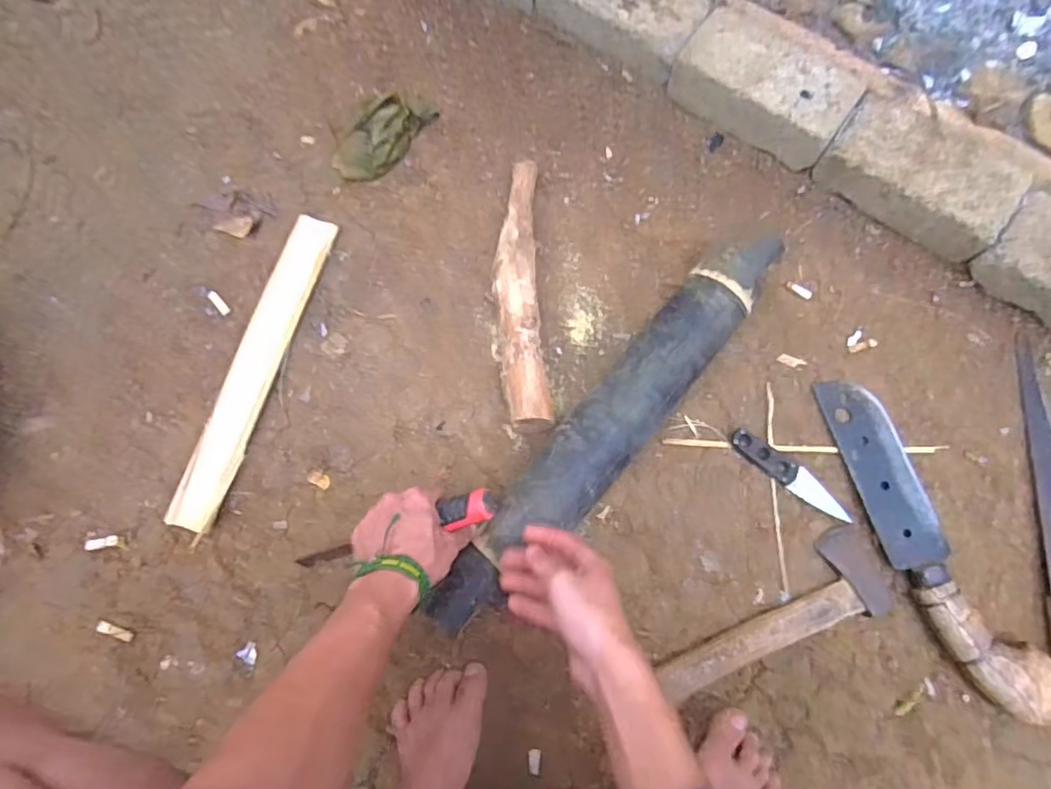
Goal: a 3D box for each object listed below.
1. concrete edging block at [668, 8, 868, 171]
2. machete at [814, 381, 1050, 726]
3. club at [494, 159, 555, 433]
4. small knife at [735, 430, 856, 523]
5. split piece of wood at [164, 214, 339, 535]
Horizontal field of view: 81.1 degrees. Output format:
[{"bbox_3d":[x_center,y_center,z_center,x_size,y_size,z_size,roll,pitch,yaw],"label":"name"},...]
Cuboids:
[{"bbox_3d":[0.301,-0.387,0.761,0.208,0.065,0.140,33,78,10],"label":"concrete edging block"},{"bbox_3d":[0.424,0.149,0.647,0.081,0.036,0.367,-22,75,-5],"label":"machete"},{"bbox_3d":[-0.006,-0.129,0.726,0.064,0.057,0.357,-3,74,0],"label":"club"},{"bbox_3d":[0.292,0.088,0.673,0.146,0.012,0.029,37,78,11],"label":"small knife"},{"bbox_3d":[-0.313,-0.035,0.715,0.054,0.014,0.382,15,75,6],"label":"split piece of wood"}]

